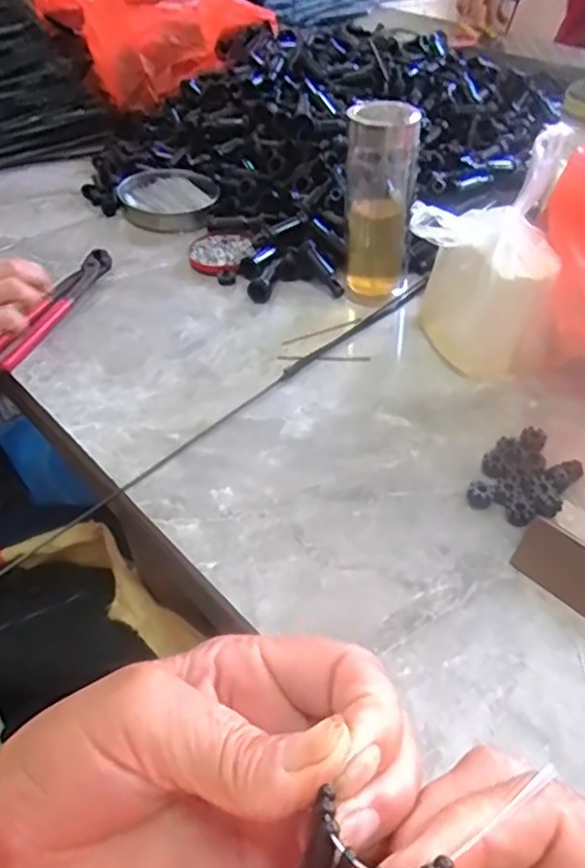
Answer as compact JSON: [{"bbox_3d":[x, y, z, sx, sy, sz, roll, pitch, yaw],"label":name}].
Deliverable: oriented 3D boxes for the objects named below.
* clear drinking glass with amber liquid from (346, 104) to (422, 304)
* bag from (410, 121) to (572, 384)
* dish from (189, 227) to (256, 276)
[{"bbox_3d":[0.083,-0.219,0.650,0.065,0.171,0.070,2,44,5],"label":"clear drinking glass with amber liquid"},{"bbox_3d":[0.164,-0.145,0.573,0.113,0.159,0.099,15,47,18],"label":"bag"},{"bbox_3d":[-0.080,-0.204,0.763,0.071,0.014,0.075,-2,44,2],"label":"dish"}]

